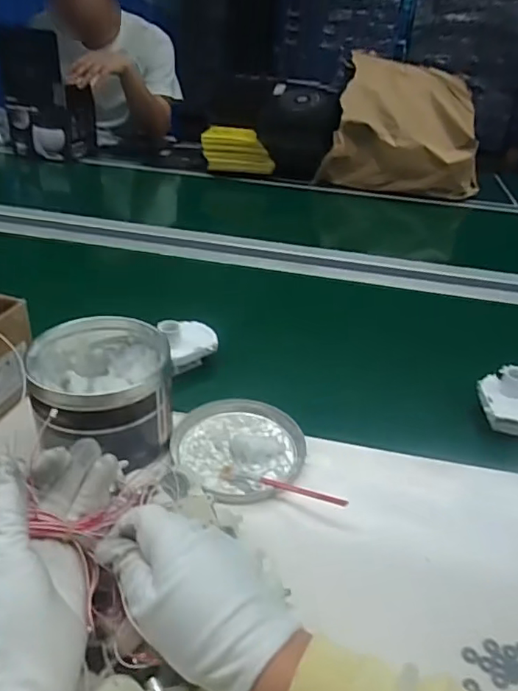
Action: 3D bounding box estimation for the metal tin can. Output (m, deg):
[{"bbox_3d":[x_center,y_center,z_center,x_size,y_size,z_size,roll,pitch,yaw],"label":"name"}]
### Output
[{"bbox_3d":[-0.151,0.043,0.527,0.121,0.102,0.127,3,32,-2],"label":"metal tin can"}]

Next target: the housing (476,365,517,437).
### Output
[{"bbox_3d":[0.281,0.057,0.593,0.070,0.040,0.088,6,32,2],"label":"housing"}]

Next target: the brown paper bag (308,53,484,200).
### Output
[{"bbox_3d":[0.356,-0.509,1.283,0.357,0.248,0.215,12,33,12],"label":"brown paper bag"}]

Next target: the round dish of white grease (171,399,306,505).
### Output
[{"bbox_3d":[-0.020,0.098,0.545,0.131,0.015,0.132,3,32,-2],"label":"round dish of white grease"}]

